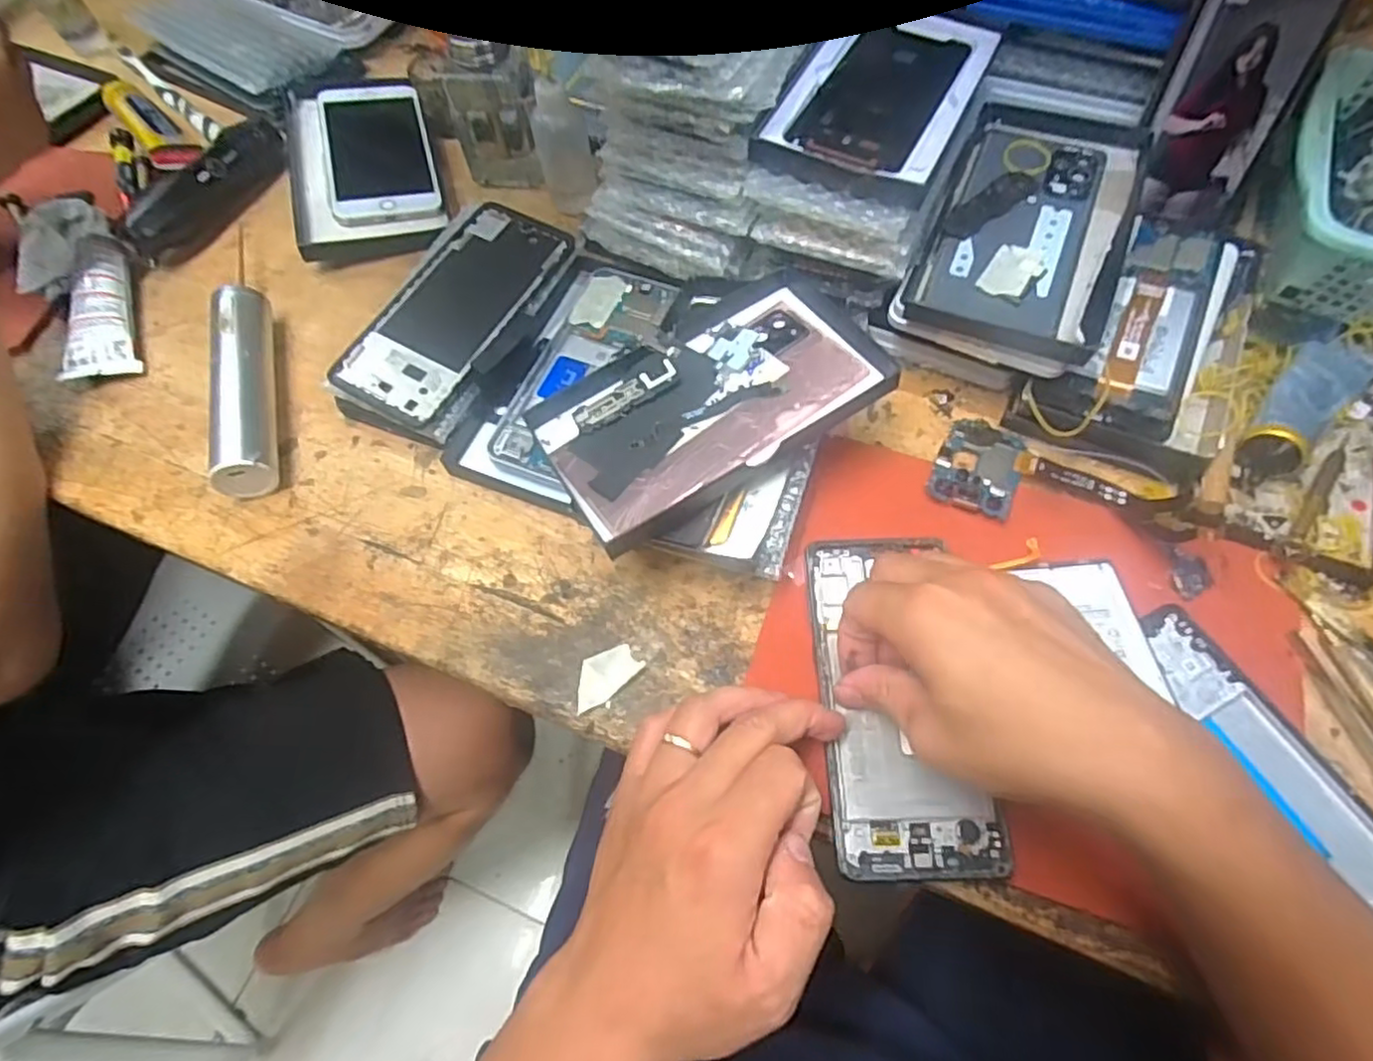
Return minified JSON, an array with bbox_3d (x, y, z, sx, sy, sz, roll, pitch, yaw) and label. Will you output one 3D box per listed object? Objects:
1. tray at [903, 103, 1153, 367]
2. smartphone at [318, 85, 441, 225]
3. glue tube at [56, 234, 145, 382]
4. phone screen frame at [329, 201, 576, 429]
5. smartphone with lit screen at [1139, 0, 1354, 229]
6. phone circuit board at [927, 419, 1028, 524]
[{"bbox_3d":[0.203,-0.184,0.403,0.102,0.019,0.188,22,67,12],"label":"tray"},{"bbox_3d":[-0.232,-0.284,0.517,0.074,0.012,0.136,-12,69,-14],"label":"smartphone"},{"bbox_3d":[-0.389,-0.146,0.454,0.040,0.030,0.103,-17,65,-6],"label":"glue tube"},{"bbox_3d":[-0.141,-0.138,0.425,0.085,0.012,0.161,23,70,8],"label":"phone screen frame"},{"bbox_3d":[0.325,-0.254,0.409,0.076,0.137,0.011,7,46,18],"label":"smartphone with lit screen"},{"bbox_3d":[0.168,-0.037,0.395,0.045,0.006,0.065,21,59,14],"label":"phone circuit board"}]

